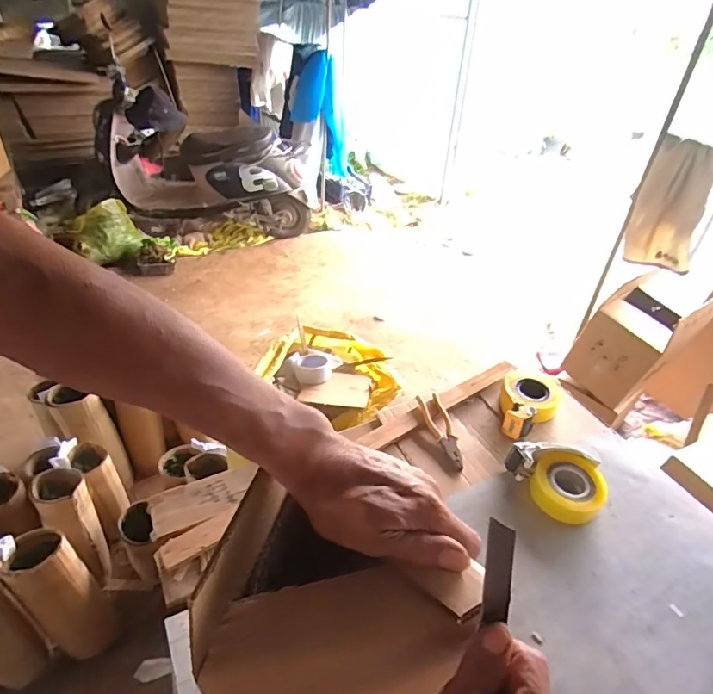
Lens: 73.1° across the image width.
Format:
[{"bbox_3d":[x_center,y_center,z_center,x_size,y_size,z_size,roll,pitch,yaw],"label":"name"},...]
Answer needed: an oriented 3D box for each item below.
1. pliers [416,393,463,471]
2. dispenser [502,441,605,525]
[{"bbox_3d":[0.182,0.173,0.999,0.051,0.018,0.186,-8,38,-15],"label":"pliers"},{"bbox_3d":[0.387,0.242,0.904,0.131,0.075,0.163,-15,41,-23],"label":"dispenser"}]

